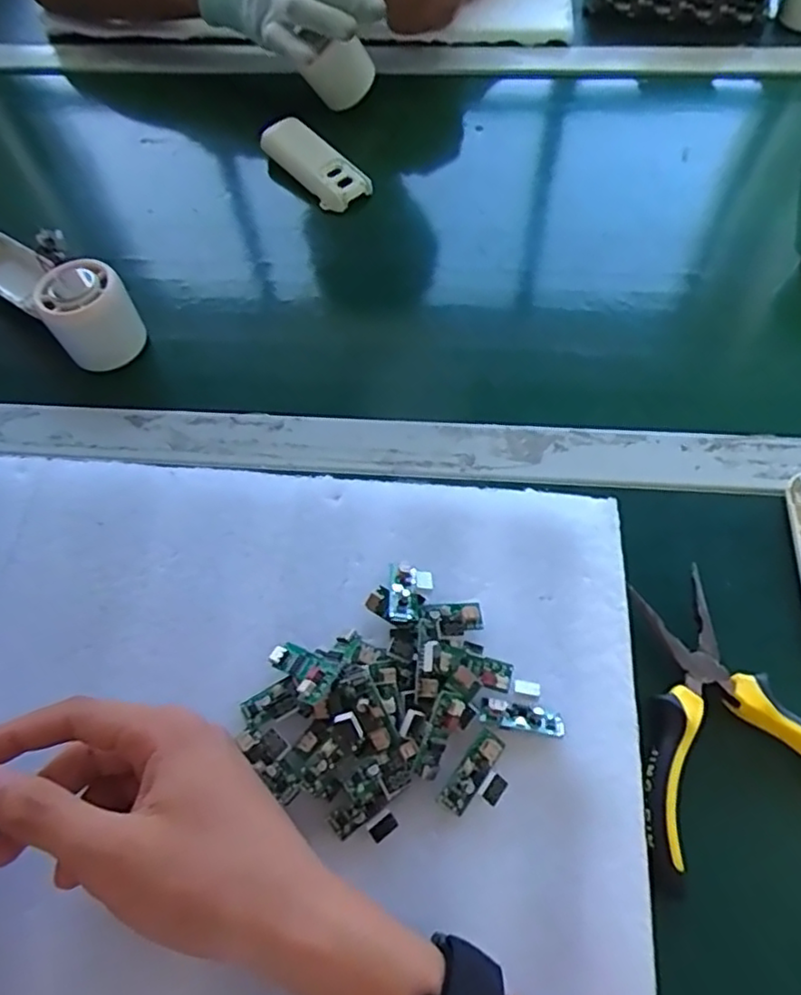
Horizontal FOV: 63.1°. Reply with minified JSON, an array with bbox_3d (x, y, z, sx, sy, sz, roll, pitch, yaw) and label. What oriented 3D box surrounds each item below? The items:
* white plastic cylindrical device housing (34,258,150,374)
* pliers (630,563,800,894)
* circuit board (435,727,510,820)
[{"bbox_3d":[-0.210,-0.120,0.447,0.054,0.052,0.061,-31,65,-14],"label":"white plastic cylindrical device housing"},{"bbox_3d":[0.159,0.109,0.324,0.107,0.013,0.131,-11,62,-4],"label":"pliers"},{"bbox_3d":[0.036,0.128,0.297,0.023,0.007,0.039,34,68,18],"label":"circuit board"}]

